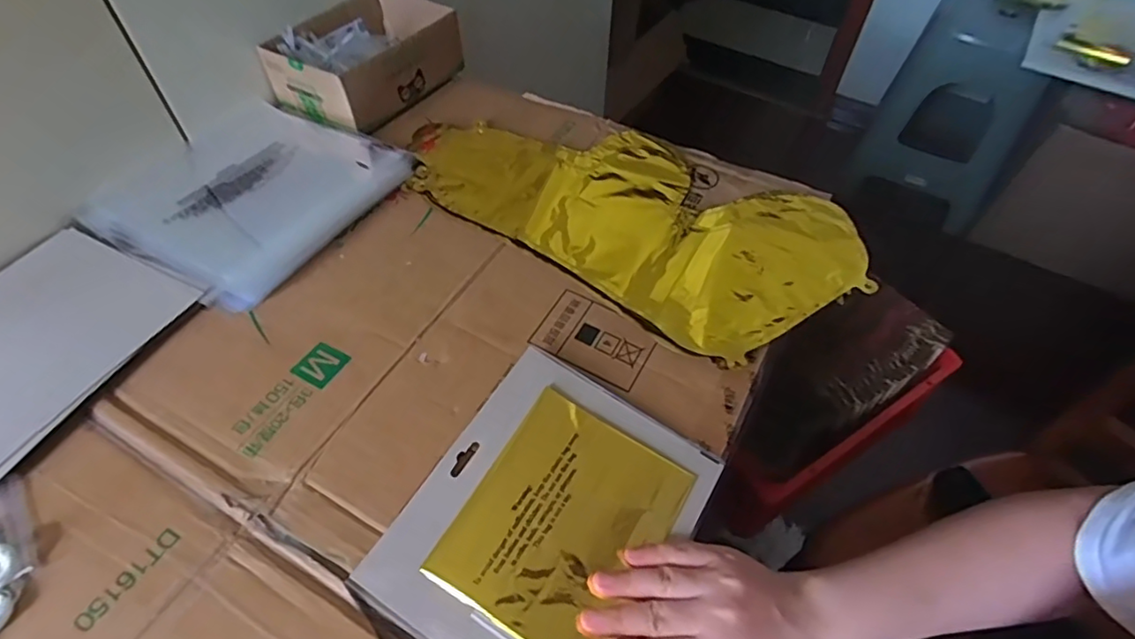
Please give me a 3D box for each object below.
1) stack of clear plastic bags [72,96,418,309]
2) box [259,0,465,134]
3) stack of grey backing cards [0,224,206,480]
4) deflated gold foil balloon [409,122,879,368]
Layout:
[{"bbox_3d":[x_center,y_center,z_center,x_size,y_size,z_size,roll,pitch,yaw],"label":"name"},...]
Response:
[{"bbox_3d":[-0.302,-0.128,0.557,0.218,0.017,0.227,26,56,17],"label":"stack of clear plastic bags"},{"bbox_3d":[-0.228,-0.301,0.660,0.141,0.062,0.187,29,57,19],"label":"box"},{"bbox_3d":[-0.415,0.014,0.445,0.167,0.008,0.195,22,55,14],"label":"stack of grey backing cards"},{"bbox_3d":[0.054,-0.101,0.571,0.425,0.037,0.224,27,56,17],"label":"deflated gold foil balloon"}]

